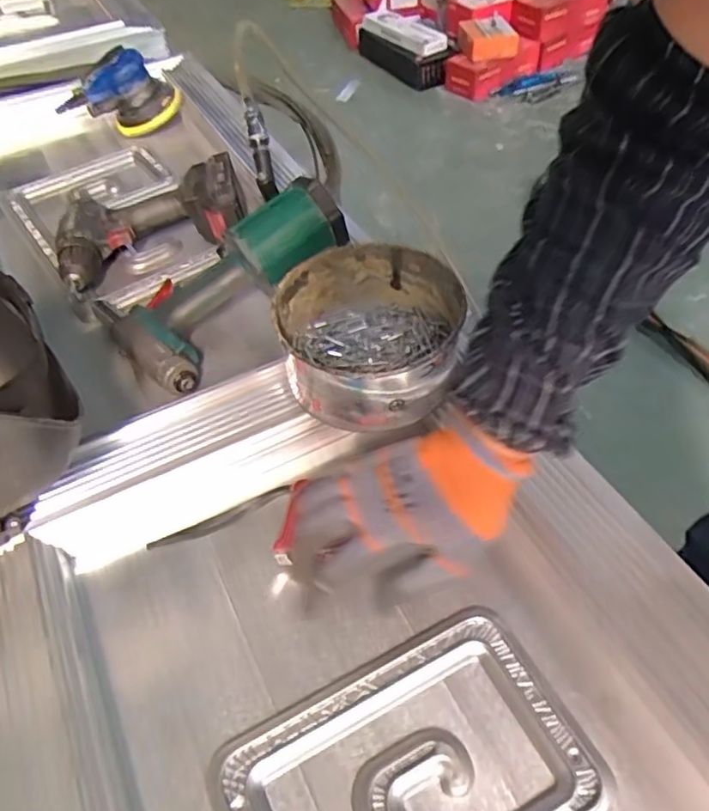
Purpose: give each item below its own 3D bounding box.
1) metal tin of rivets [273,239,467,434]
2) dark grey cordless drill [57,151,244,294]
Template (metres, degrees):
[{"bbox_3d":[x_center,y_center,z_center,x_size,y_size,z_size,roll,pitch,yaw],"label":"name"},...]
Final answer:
[{"bbox_3d":[0.015,-0.065,0.584,0.160,0.076,0.169,-11,49,-5],"label":"metal tin of rivets"},{"bbox_3d":[-0.250,-0.228,0.785,0.227,0.080,0.135,-17,50,-11],"label":"dark grey cordless drill"}]

